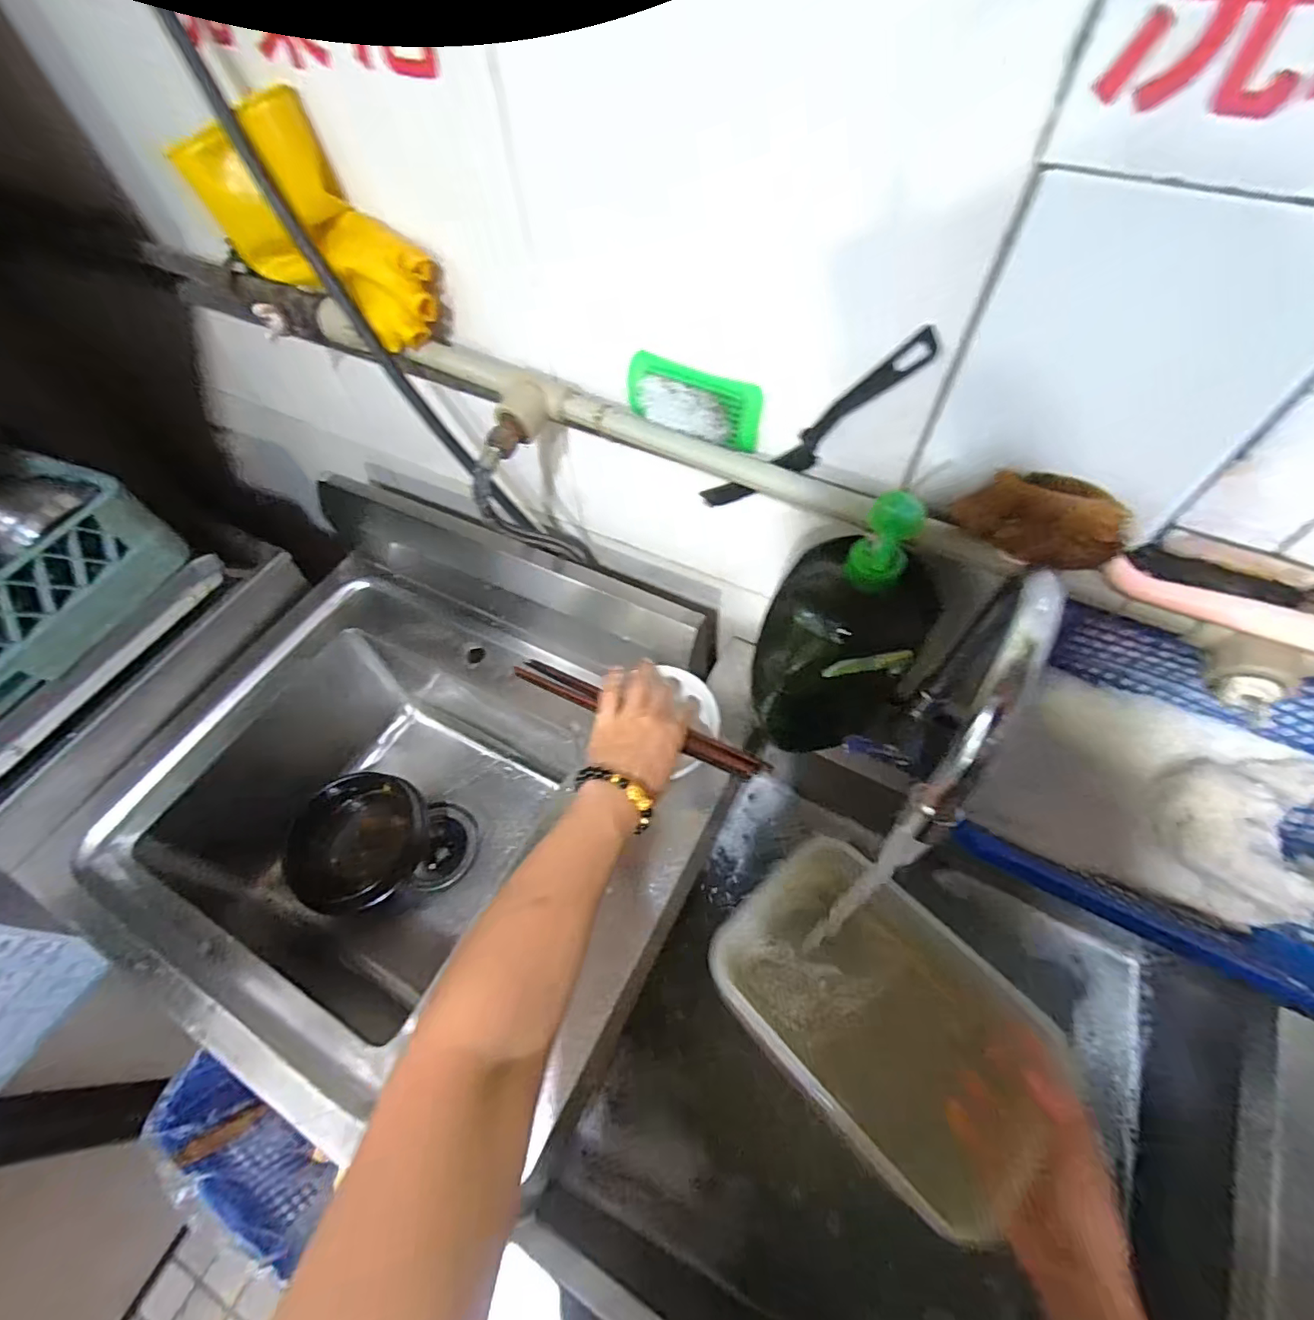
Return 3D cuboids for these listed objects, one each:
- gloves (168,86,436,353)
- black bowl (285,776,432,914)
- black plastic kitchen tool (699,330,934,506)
[{"bbox_3d":[-0.252,-0.319,0.435,0.150,0.128,0.087,31,64,18],"label":"gloves"},{"bbox_3d":[-0.370,0.226,0.723,0.150,0.077,0.157,0,58,1],"label":"black bowl"},{"bbox_3d":[0.108,-0.157,0.419,0.034,0.211,0.008,35,59,-20],"label":"black plastic kitchen tool"}]

